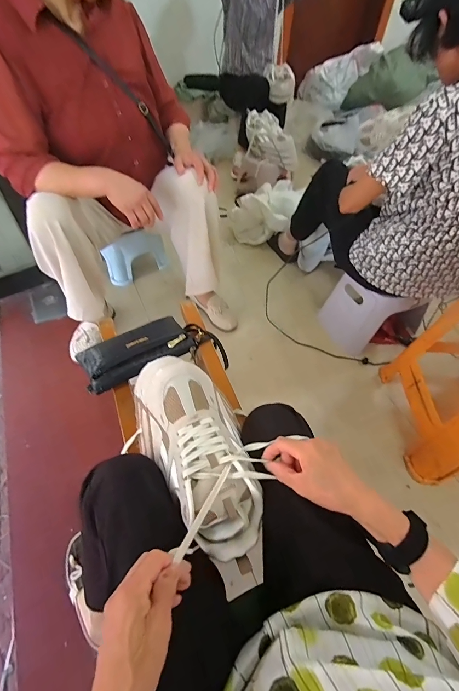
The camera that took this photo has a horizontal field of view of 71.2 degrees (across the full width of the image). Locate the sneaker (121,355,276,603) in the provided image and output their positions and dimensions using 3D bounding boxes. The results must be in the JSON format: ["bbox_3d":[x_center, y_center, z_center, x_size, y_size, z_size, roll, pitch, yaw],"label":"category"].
[{"bbox_3d":[-0.040,0.160,0.448,0.133,0.141,0.330,-21,74,-17],"label":"sneaker"}]

